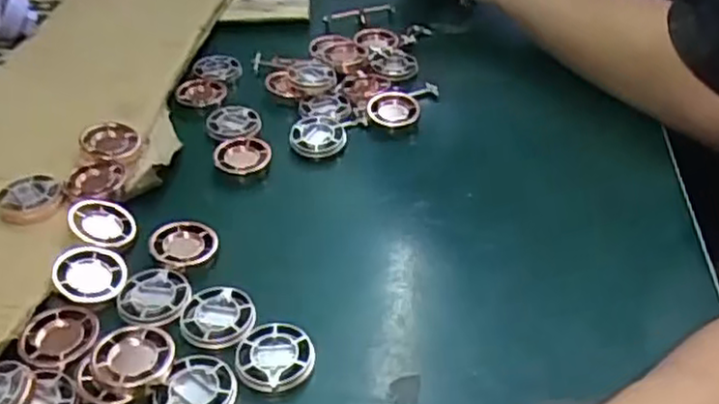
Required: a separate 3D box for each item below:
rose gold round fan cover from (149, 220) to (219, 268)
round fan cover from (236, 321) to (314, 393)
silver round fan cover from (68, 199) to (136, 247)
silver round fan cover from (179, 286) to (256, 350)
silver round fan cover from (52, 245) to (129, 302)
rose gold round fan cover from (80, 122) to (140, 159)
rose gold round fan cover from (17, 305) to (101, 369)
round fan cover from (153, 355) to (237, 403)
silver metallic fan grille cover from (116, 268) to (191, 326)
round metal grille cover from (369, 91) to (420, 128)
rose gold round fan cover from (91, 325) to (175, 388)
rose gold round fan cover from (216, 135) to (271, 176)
[{"bbox_3d":[-0.103,0.024,0.418,0.038,0.006,0.034,-11,41,-16],"label":"rose gold round fan cover"},{"bbox_3d":[-0.043,0.079,0.362,0.039,0.009,0.037,2,39,-1],"label":"round fan cover"},{"bbox_3d":[-0.155,0.014,0.426,0.038,0.005,0.037,8,40,-23],"label":"silver round fan cover"},{"bbox_3d":[-0.076,0.060,0.380,0.038,0.004,0.038,2,39,-1],"label":"silver round fan cover"},{"bbox_3d":[-0.151,0.039,0.398,0.037,0.009,0.035,2,39,-1],"label":"silver round fan cover"},{"bbox_3d":[-0.169,-0.041,0.479,0.037,0.013,0.032,-9,41,-14],"label":"rose gold round fan cover"},{"bbox_3d":[-0.155,0.069,0.366,0.036,0.006,0.038,2,39,-1],"label":"rose gold round fan cover"},{"bbox_3d":[-0.078,0.091,0.343,0.038,0.004,0.038,16,41,16],"label":"round fan cover"},{"bbox_3d":[-0.114,0.052,0.391,0.038,0.007,0.037,11,40,10],"label":"silver metallic fan grille cover"},{"bbox_3d":[0.026,-0.070,0.533,0.040,0.011,0.032,-13,61,-11],"label":"round metal grille cover"},{"bbox_3d":[-0.111,0.076,0.350,0.032,0.006,0.037,40,47,25],"label":"rose gold round fan cover"},{"bbox_3d":[-0.079,-0.032,0.488,0.031,0.013,0.035,21,42,21],"label":"rose gold round fan cover"}]

